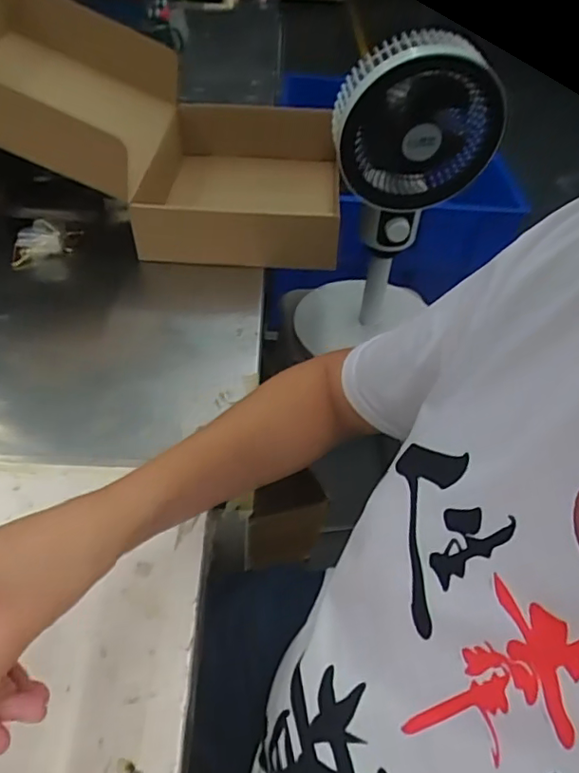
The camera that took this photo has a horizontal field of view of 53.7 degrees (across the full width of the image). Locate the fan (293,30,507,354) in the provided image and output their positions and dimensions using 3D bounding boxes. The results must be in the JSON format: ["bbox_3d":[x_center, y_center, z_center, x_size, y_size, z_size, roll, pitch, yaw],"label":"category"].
[{"bbox_3d":[0.149,-0.283,0.929,0.223,0.515,0.215,-6,47,-12],"label":"fan"}]

